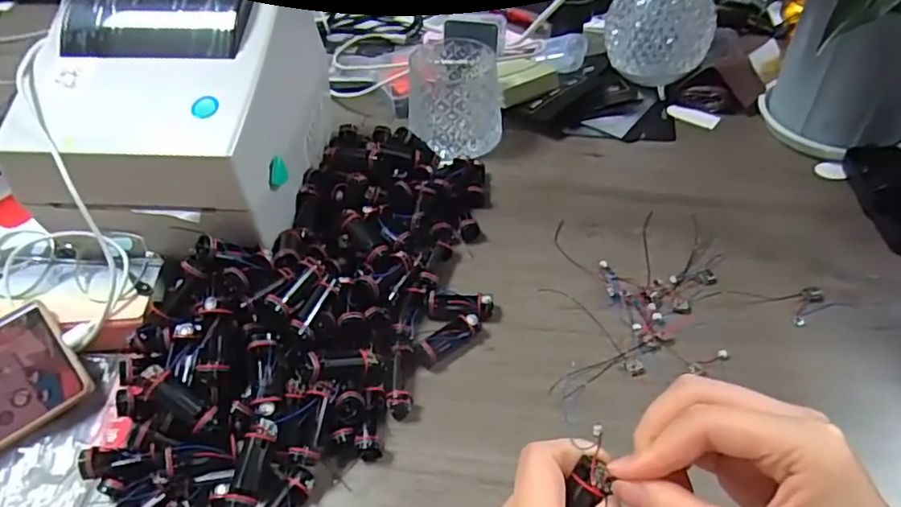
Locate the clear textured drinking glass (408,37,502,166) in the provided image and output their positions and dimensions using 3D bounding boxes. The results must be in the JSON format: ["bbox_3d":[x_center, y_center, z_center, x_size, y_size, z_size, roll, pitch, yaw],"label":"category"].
[{"bbox_3d":[0.005,-0.144,0.567,0.085,0.075,0.096,0,46,2],"label":"clear textured drinking glass"}]

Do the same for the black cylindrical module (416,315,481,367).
[{"bbox_3d":[-0.001,0.058,0.415,0.046,0.016,0.015,-29,52,-23],"label":"black cylindrical module"}]

